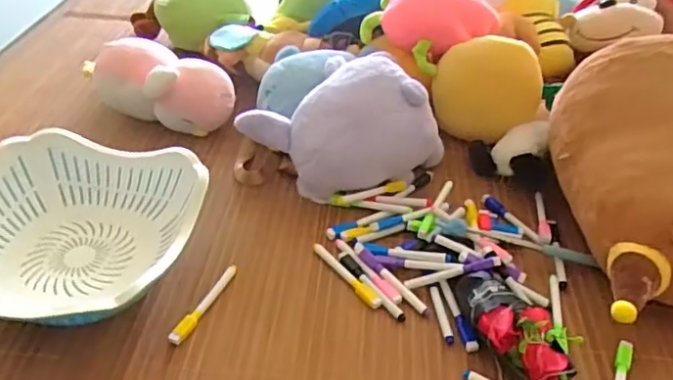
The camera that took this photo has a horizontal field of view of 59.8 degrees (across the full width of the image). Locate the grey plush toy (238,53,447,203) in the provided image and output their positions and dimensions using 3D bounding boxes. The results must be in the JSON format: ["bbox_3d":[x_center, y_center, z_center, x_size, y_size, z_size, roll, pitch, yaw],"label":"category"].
[{"bbox_3d":[0.009,-0.088,0.791,0.240,0.143,0.166,-21,46,-26],"label":"grey plush toy"}]

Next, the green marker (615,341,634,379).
[{"bbox_3d":[0.279,0.192,0.573,0.014,0.009,0.113,19,43,19],"label":"green marker"}]

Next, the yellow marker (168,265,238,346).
[{"bbox_3d":[-0.141,0.119,0.628,0.016,0.013,0.118,16,42,16],"label":"yellow marker"}]

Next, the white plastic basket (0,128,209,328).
[{"bbox_3d":[-0.288,0.050,0.648,0.263,0.092,0.254,6,40,4],"label":"white plastic basket"}]

